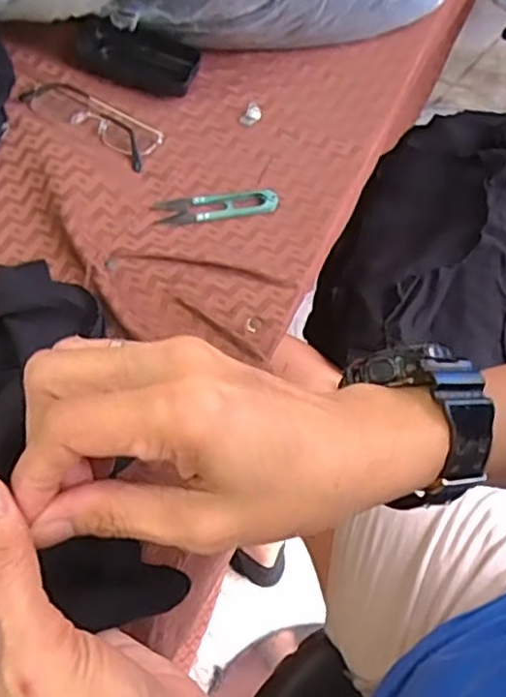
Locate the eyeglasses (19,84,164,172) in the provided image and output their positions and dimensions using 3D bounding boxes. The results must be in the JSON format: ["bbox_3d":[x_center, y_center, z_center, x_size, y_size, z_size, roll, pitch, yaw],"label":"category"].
[{"bbox_3d":[-0.139,-0.201,0.573,0.124,0.024,0.039,31,62,14],"label":"eyeglasses"}]

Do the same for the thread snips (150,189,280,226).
[{"bbox_3d":[-0.030,-0.116,0.542,0.101,0.006,0.025,-5,60,-7],"label":"thread snips"}]

